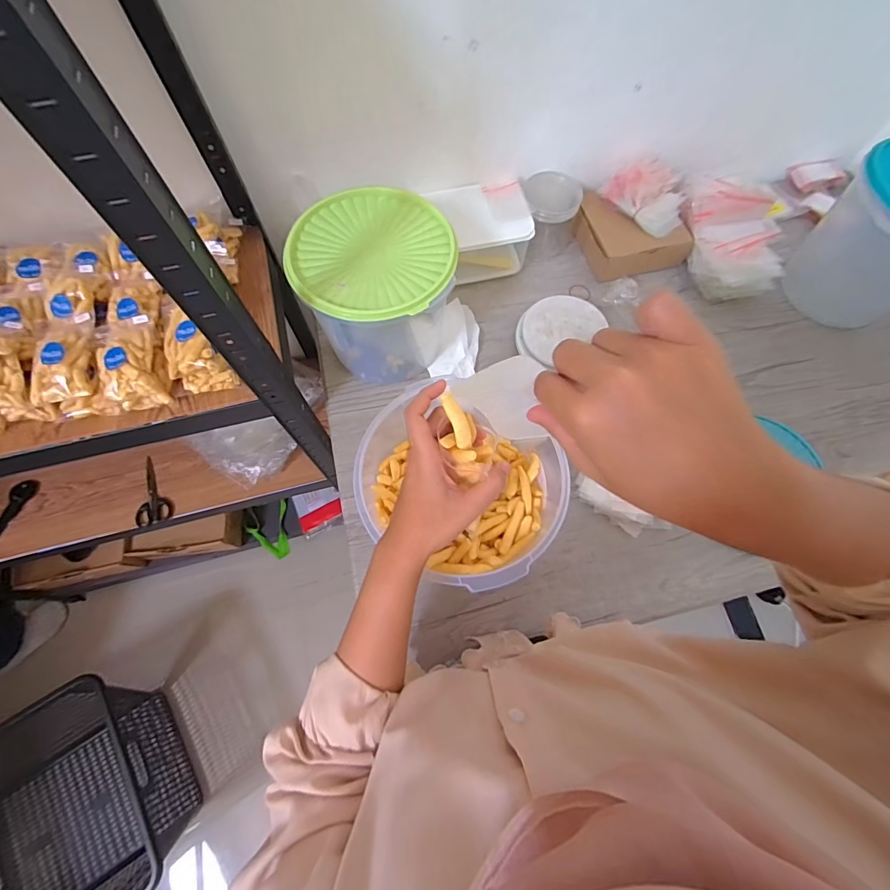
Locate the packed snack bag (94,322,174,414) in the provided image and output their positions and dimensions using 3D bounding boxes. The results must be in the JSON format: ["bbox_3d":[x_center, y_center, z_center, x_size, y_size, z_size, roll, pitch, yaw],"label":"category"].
[{"bbox_3d":[-0.390,-0.097,0.526,0.078,0.055,0.098,-13,69,-5],"label":"packed snack bag"}]

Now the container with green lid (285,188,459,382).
[{"bbox_3d":[-0.091,-0.210,0.612,0.195,0.186,0.205,0,68,0],"label":"container with green lid"}]

